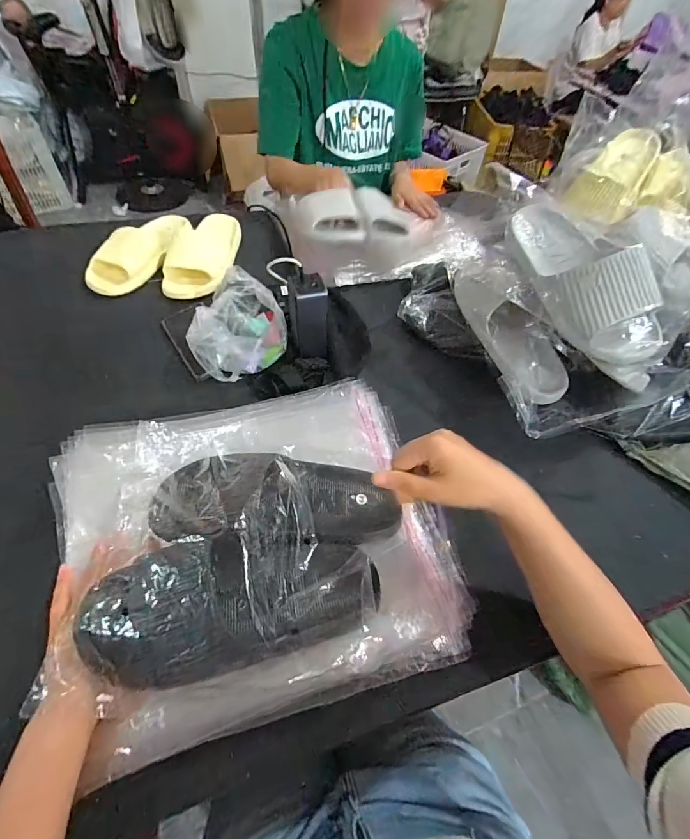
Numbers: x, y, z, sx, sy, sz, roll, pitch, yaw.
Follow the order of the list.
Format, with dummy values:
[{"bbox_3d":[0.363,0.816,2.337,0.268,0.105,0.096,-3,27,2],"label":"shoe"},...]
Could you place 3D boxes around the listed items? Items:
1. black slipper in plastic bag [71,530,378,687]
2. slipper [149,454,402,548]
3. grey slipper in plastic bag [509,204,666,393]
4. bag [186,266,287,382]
[{"bbox_3d":[-0.091,0.164,0.346,0.261,0.064,0.100,-1,54,-18],"label":"black slipper in plastic bag"},{"bbox_3d":[-0.064,0.089,0.415,0.253,0.061,0.105,8,52,-20],"label":"slipper"},{"bbox_3d":[0.302,-0.171,0.471,0.101,0.089,0.272,-20,72,-18],"label":"grey slipper in plastic bag"},{"bbox_3d":[-0.171,-0.141,0.584,0.142,0.076,0.144,40,60,22],"label":"bag"}]

